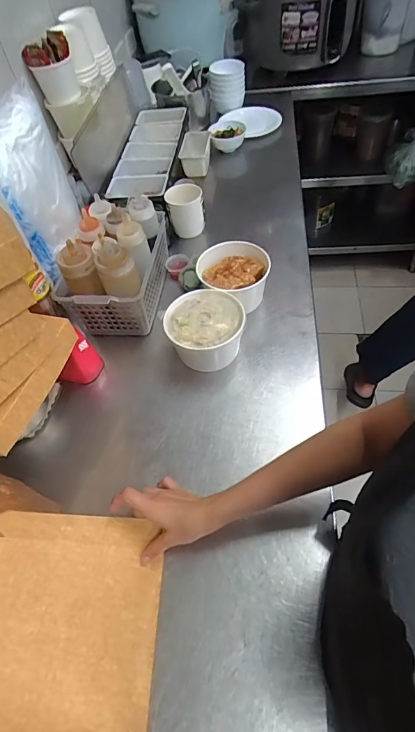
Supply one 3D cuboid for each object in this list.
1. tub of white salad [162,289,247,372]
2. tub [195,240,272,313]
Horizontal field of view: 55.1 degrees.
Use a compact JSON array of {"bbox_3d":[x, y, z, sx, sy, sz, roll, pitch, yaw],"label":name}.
[{"bbox_3d":[-0.005,-0.054,0.689,0.129,0.077,0.139,-4,53,5],"label":"tub of white salad"},{"bbox_3d":[0.052,-0.168,0.762,0.118,0.081,0.121,-4,53,5],"label":"tub"}]

